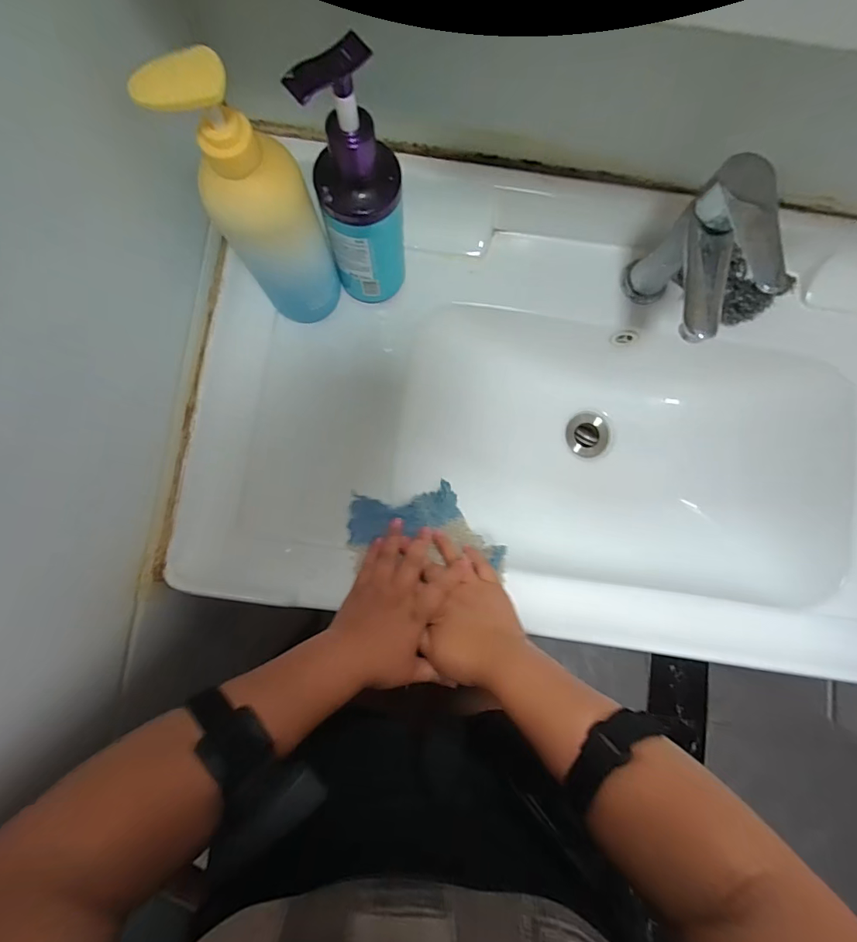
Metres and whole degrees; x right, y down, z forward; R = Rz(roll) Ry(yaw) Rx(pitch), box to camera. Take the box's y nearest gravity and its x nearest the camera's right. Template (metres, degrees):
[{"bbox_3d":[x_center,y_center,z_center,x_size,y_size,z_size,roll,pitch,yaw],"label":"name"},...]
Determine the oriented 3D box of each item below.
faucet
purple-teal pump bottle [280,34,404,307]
[{"bbox_3d":[0.241,-0.169,0.414,0.047,0.164,0.123,3,84,-2],"label":"faucet"},{"bbox_3d":[-0.054,-0.220,0.373,0.066,0.210,0.058,-5,84,-2],"label":"purple-teal pump bottle"}]

